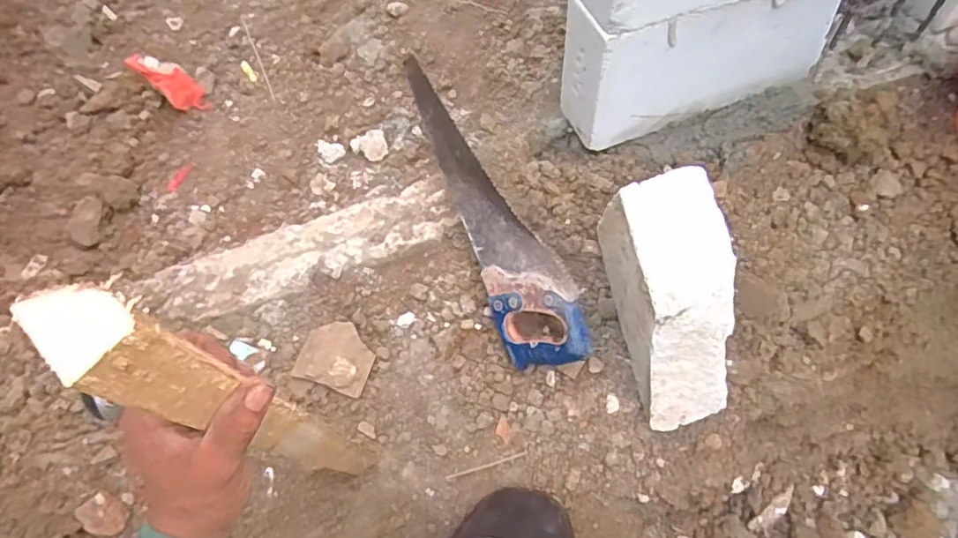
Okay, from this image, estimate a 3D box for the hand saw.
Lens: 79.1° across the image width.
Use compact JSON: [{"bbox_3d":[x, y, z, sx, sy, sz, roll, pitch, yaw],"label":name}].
[{"bbox_3d":[0.019,-0.083,0.735,0.019,0.124,0.425,-13,81,-49],"label":"hand saw"}]

